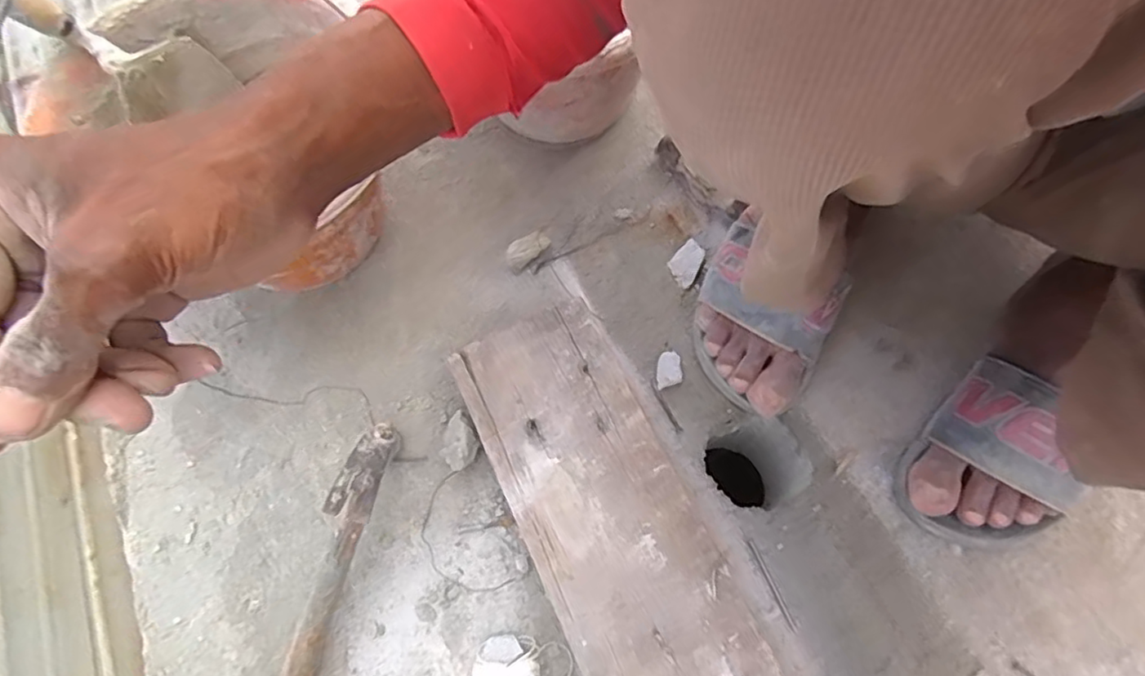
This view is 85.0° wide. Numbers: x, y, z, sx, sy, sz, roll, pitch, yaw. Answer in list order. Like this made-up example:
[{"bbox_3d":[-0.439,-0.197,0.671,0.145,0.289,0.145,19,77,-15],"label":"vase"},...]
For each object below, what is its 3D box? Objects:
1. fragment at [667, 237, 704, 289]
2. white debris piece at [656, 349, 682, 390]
[{"bbox_3d":[0.103,-0.069,0.565,0.029,0.004,0.040,39,87,28],"label":"fragment"},{"bbox_3d":[0.081,0.026,0.530,0.021,0.012,0.034,-4,69,0],"label":"white debris piece"}]

